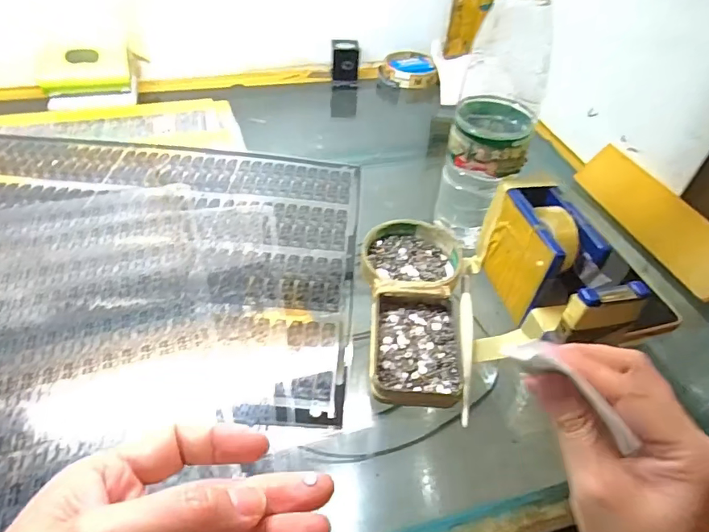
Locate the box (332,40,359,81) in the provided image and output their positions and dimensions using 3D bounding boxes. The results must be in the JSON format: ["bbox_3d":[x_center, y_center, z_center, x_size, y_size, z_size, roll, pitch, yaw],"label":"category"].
[{"bbox_3d":[-0.014,-0.285,0.664,0.035,0.058,0.032,1,44,-4],"label":"box"}]

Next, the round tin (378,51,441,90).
[{"bbox_3d":[0.079,-0.291,0.690,0.080,0.025,0.091,5,44,0],"label":"round tin"}]

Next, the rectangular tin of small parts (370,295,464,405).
[{"bbox_3d":[0.045,0.057,0.335,0.066,0.015,0.088,3,44,-2],"label":"rectangular tin of small parts"}]

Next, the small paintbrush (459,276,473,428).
[{"bbox_3d":[0.082,0.053,0.344,0.010,0.004,0.135,10,44,5],"label":"small paintbrush"}]

